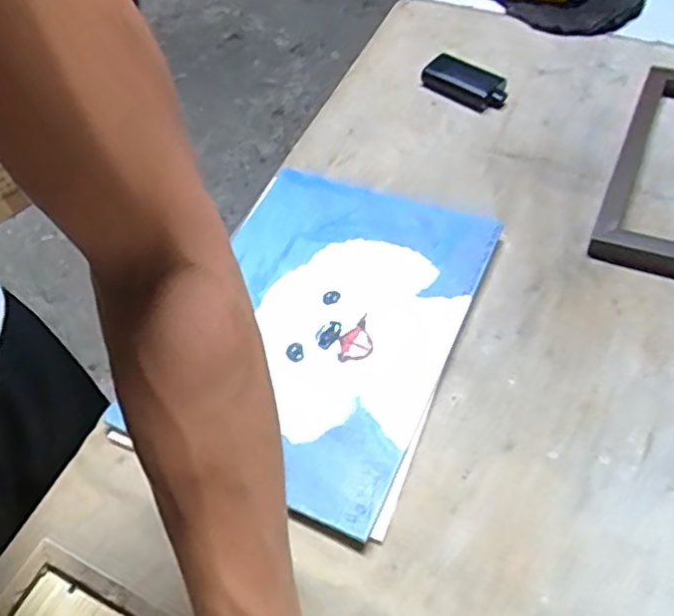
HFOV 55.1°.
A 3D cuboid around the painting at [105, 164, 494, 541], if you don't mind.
[{"bbox_3d":[-0.016,0.009,0.544,0.226,0.017,0.305,19,58,17],"label":"painting"}]

